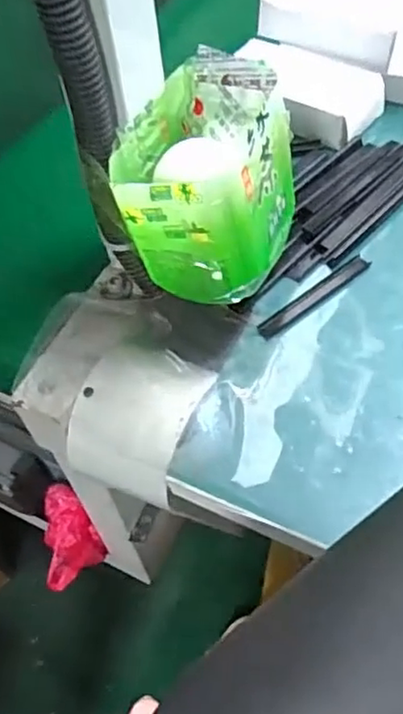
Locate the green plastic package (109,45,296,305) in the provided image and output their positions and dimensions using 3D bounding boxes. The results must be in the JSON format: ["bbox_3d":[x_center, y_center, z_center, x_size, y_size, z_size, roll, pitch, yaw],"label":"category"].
[{"bbox_3d":[0.007,-0.098,0.374,0.086,0.097,0.107,22,60,19],"label":"green plastic package"}]

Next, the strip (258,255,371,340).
[{"bbox_3d":[0.074,-0.040,0.427,0.092,0.004,0.015,-35,59,-18],"label":"strip"}]

